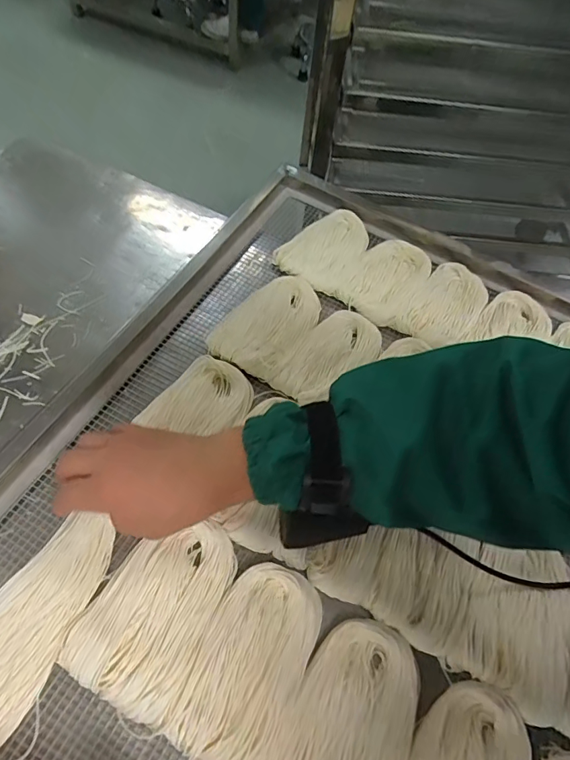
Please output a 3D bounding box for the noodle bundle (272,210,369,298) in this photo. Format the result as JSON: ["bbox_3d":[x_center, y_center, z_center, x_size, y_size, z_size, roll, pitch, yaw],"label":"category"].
[{"bbox_3d":[0.052,-0.177,0.593,0.098,0.023,0.141,21,60,9],"label":"noodle bundle"}]

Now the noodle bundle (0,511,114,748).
[{"bbox_3d":[-0.198,0.177,0.331,0.075,0.067,0.182,26,50,12],"label":"noodle bundle"}]

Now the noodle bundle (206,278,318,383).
[{"bbox_3d":[-0.016,-0.068,0.522,0.082,0.015,0.143,30,61,14],"label":"noodle bundle"}]

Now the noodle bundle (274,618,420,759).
[{"bbox_3d":[0.050,0.259,0.346,0.089,0.018,0.140,22,60,9],"label":"noodle bundle"}]

